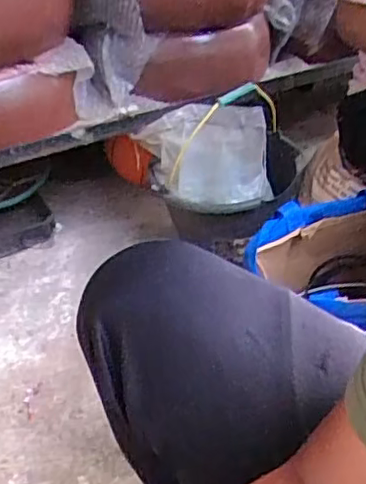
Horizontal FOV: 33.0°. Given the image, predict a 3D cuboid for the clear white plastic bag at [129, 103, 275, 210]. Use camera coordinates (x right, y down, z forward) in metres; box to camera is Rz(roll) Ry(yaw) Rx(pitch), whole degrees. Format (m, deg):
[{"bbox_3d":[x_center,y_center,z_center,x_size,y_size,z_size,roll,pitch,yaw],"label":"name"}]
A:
[{"bbox_3d":[0.028,-0.141,1.021,0.221,0.162,0.067,12,41,21],"label":"clear white plastic bag"}]

